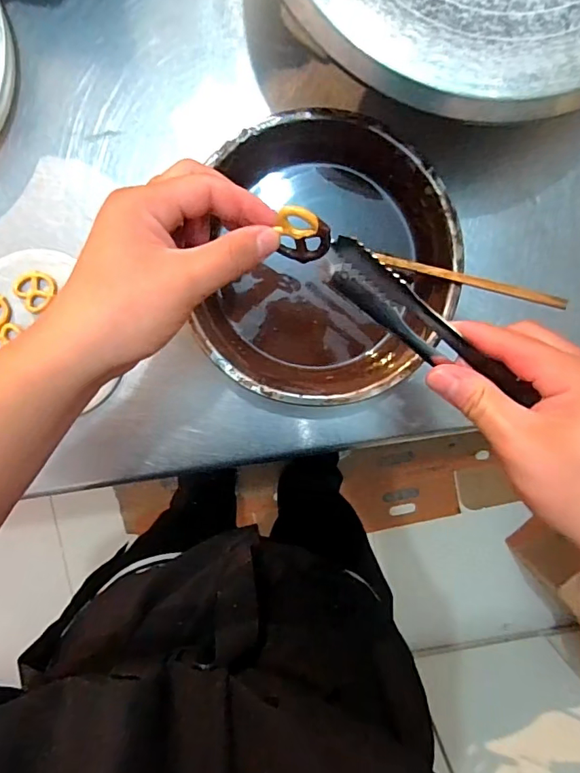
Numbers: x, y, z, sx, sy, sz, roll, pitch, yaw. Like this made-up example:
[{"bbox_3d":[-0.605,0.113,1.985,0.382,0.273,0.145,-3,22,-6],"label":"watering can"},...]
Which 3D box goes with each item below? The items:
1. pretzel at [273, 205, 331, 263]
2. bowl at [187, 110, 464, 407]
[{"bbox_3d":[0.005,-0.075,0.243,0.030,0.028,0.004,30,52,-25],"label":"pretzel"},{"bbox_3d":[0.022,-0.095,0.381,0.200,0.066,0.206,0,98,-1],"label":"bowl"}]

